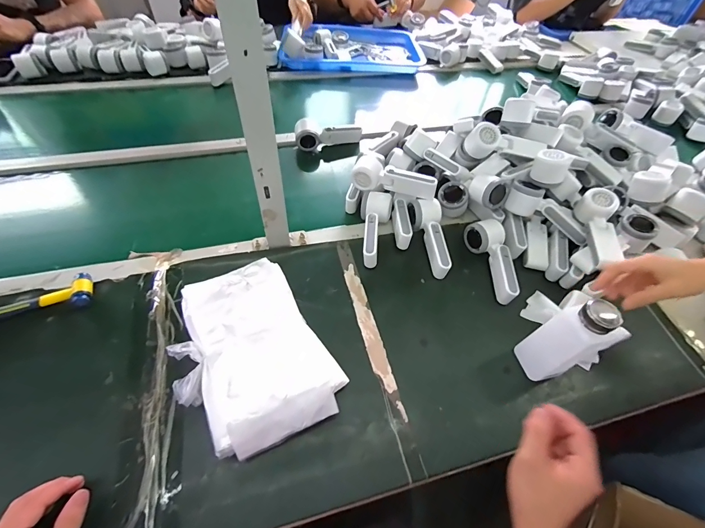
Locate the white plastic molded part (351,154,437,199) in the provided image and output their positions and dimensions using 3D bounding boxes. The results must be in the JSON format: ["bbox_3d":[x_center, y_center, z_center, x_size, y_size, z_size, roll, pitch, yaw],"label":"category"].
[{"bbox_3d":[0.082,-0.165,0.668,0.166,0.053,0.059,23,55,12],"label":"white plastic molded part"}]

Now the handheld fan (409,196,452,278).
[{"bbox_3d":[0.145,-0.051,0.639,0.061,0.055,0.157,0,53,-4],"label":"handheld fan"}]

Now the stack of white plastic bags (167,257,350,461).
[{"bbox_3d":[-0.146,0.128,0.474,0.196,0.068,0.251,-28,60,-23],"label":"stack of white plastic bags"}]

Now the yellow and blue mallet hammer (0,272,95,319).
[{"bbox_3d":[-0.540,0.068,0.513,0.247,0.024,0.064,-15,56,-15],"label":"yellow and blue mallet hammer"}]

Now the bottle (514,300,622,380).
[{"bbox_3d":[0.295,0.111,0.469,0.054,0.161,0.058,-10,55,-11],"label":"bottle"}]

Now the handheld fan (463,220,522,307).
[{"bbox_3d":[0.264,-0.007,0.617,0.061,0.053,0.160,-7,54,-10],"label":"handheld fan"}]

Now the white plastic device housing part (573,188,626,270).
[{"bbox_3d":[0.449,-0.065,0.588,0.059,0.040,0.161,9,53,2],"label":"white plastic device housing part"}]

